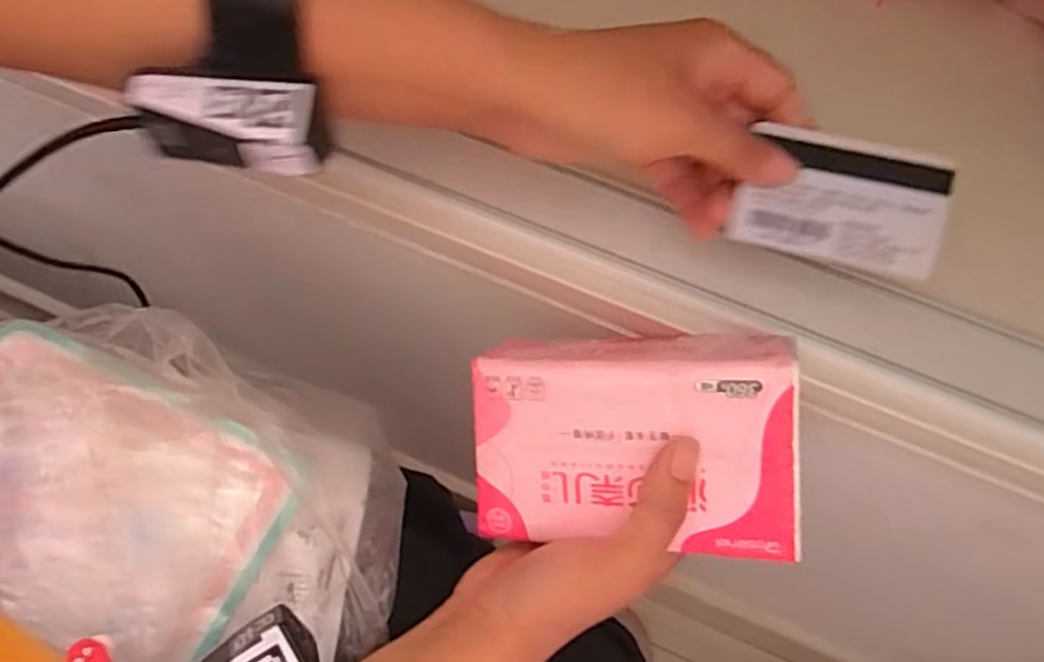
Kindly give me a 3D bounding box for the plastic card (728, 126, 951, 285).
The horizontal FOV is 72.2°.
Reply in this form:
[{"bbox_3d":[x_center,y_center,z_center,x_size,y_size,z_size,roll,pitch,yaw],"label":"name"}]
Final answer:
[{"bbox_3d":[0.142,-0.057,0.317,0.087,0.004,0.055,15,90,8],"label":"plastic card"}]

